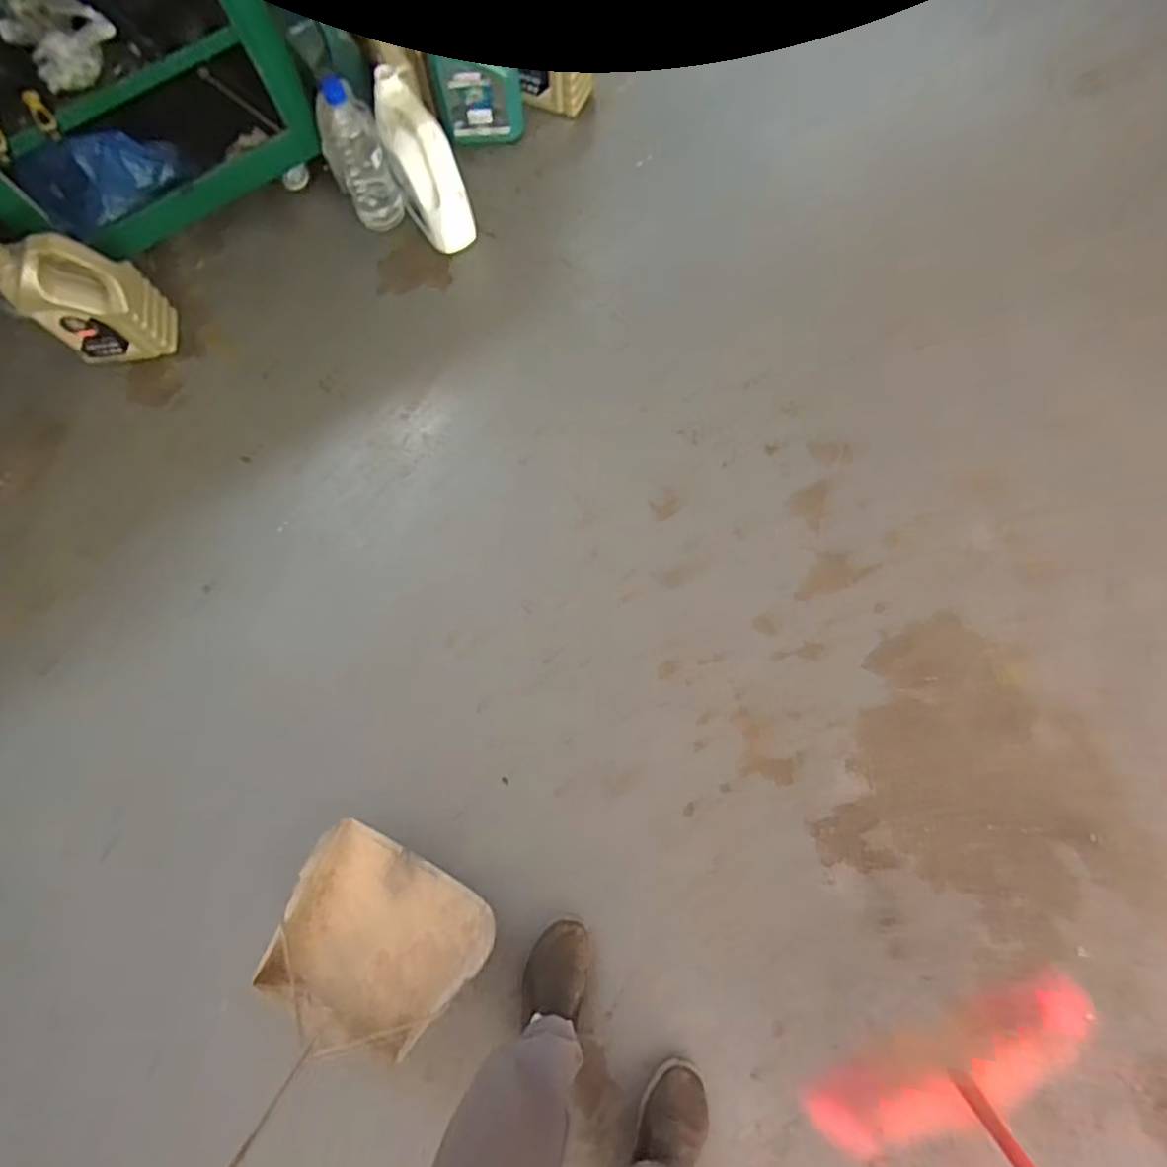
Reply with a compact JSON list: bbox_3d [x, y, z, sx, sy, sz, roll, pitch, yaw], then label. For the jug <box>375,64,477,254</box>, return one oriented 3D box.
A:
[{"bbox_3d":[-0.334,-0.866,1.337,0.106,0.274,0.210,-37,79,-6],"label":"jug"}]

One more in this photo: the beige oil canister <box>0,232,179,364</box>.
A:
[{"bbox_3d":[-0.990,-0.563,1.275,0.196,0.281,0.121,-8,78,0],"label":"beige oil canister"}]

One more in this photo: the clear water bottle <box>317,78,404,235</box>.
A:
[{"bbox_3d":[-0.479,-0.904,1.338,0.120,0.298,0.127,-28,78,-4],"label":"clear water bottle"}]

